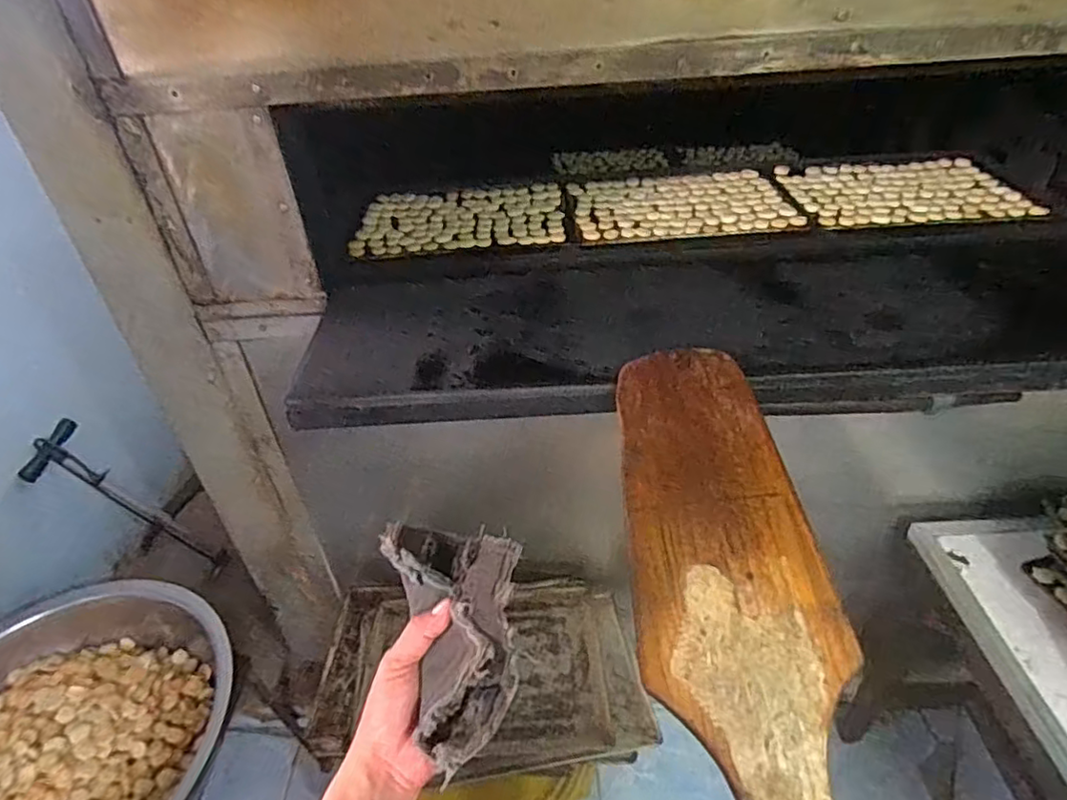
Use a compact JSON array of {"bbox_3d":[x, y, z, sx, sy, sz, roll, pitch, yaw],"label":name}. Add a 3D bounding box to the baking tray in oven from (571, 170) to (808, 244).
[{"bbox_3d":[0.303,-0.410,1.279,0.430,0.019,0.319,-3,38,0],"label":"baking tray in oven"}]

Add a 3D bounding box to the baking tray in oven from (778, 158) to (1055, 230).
[{"bbox_3d":[0.768,-0.441,1.282,0.444,0.022,0.315,-2,38,1],"label":"baking tray in oven"}]

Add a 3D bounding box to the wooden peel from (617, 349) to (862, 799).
[{"bbox_3d":[0.201,0.282,0.523,0.181,0.018,0.779,-5,59,-2],"label":"wooden peel"}]

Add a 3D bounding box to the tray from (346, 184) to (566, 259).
[{"bbox_3d":[-0.151,-0.388,1.300,0.426,0.019,0.315,-4,38,-1],"label":"tray"}]

